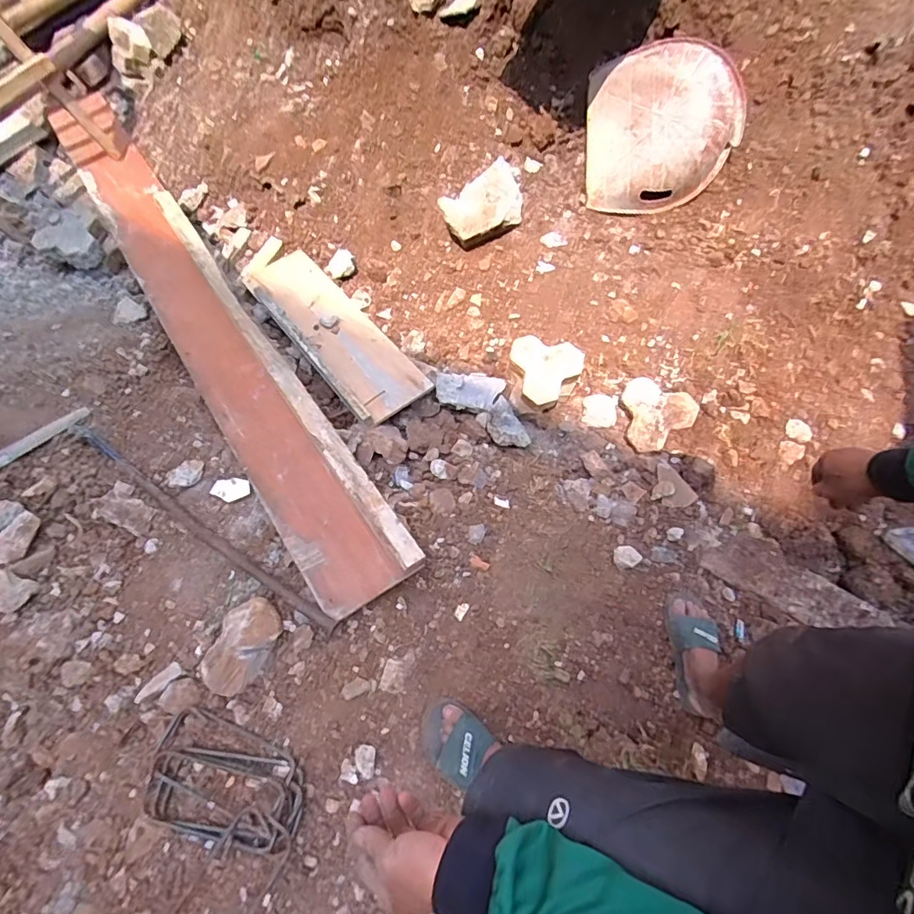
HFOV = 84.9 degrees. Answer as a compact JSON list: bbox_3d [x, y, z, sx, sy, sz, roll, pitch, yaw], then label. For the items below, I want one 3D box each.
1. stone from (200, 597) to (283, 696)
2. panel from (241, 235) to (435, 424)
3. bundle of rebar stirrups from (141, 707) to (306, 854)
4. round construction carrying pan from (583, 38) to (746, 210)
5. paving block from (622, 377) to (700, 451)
[{"bbox_3d":[-0.409,0.363,0.953,0.106,0.063,0.186,24,71,10],"label":"stone"},{"bbox_3d":[-0.402,-0.418,1.493,0.229,0.053,0.824,-36,67,-17],"label":"panel"},{"bbox_3d":[-0.402,0.566,0.868,0.284,0.033,0.173,14,63,9],"label":"bundle of rebar stirrups"},{"bbox_3d":[0.558,-0.909,1.371,0.396,0.415,0.120,3,20,28],"label":"round construction carrying pan"},{"bbox_3d":[0.533,-0.107,1.368,0.194,0.049,0.182,28,91,8],"label":"paving block"}]

